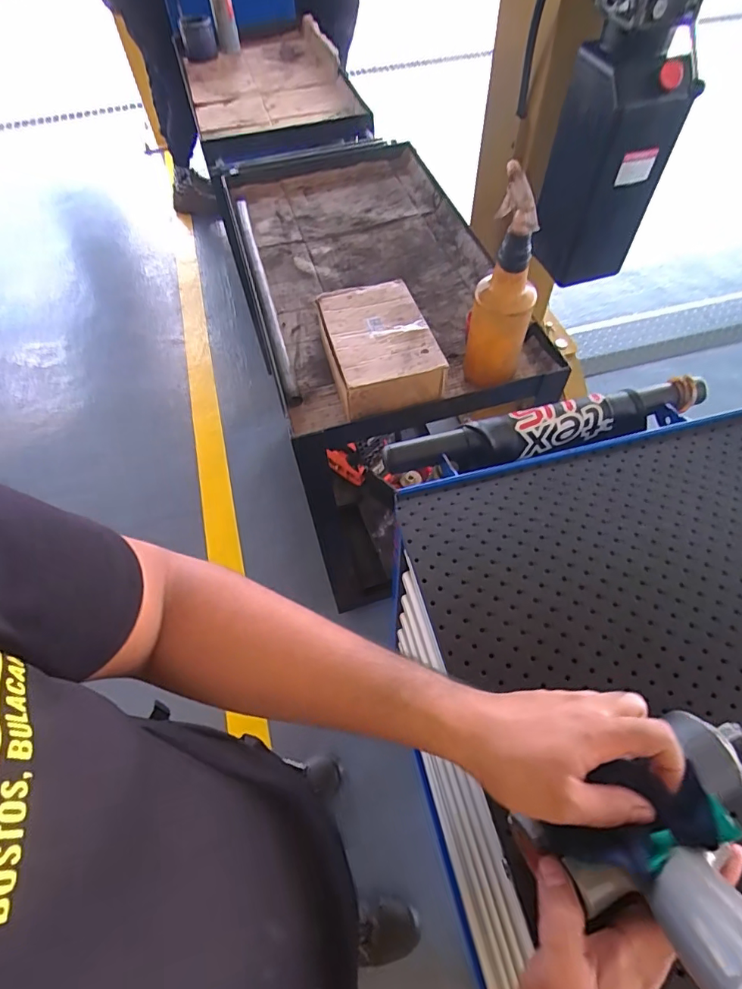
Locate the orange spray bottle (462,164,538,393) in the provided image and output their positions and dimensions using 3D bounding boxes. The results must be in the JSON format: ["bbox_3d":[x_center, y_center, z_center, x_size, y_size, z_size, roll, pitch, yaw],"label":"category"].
[{"bbox_3d":[0.192,-0.289,0.721,0.084,0.296,0.086,11,59,10],"label":"orange spray bottle"}]

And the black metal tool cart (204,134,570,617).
[{"bbox_3d":[-0.008,-0.284,1.358,0.460,0.939,0.925,-16,59,-7],"label":"black metal tool cart"}]

